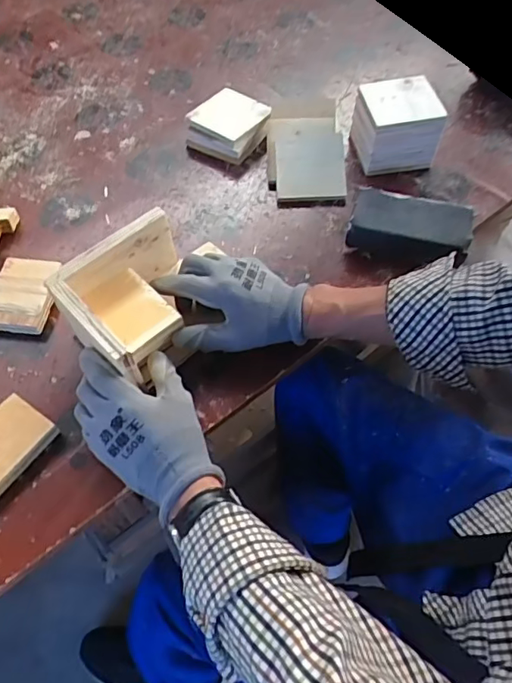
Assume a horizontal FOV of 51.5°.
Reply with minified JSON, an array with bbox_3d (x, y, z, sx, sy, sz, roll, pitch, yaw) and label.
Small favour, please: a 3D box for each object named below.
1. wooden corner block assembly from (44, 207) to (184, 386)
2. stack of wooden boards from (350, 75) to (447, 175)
[{"bbox_3d":[-0.114,-0.043,0.533,0.146,0.071,0.123,-37,63,-21],"label":"wooden corner block assembly"},{"bbox_3d":[0.191,-0.295,0.733,0.099,0.087,0.100,-13,57,-7],"label":"stack of wooden boards"}]

